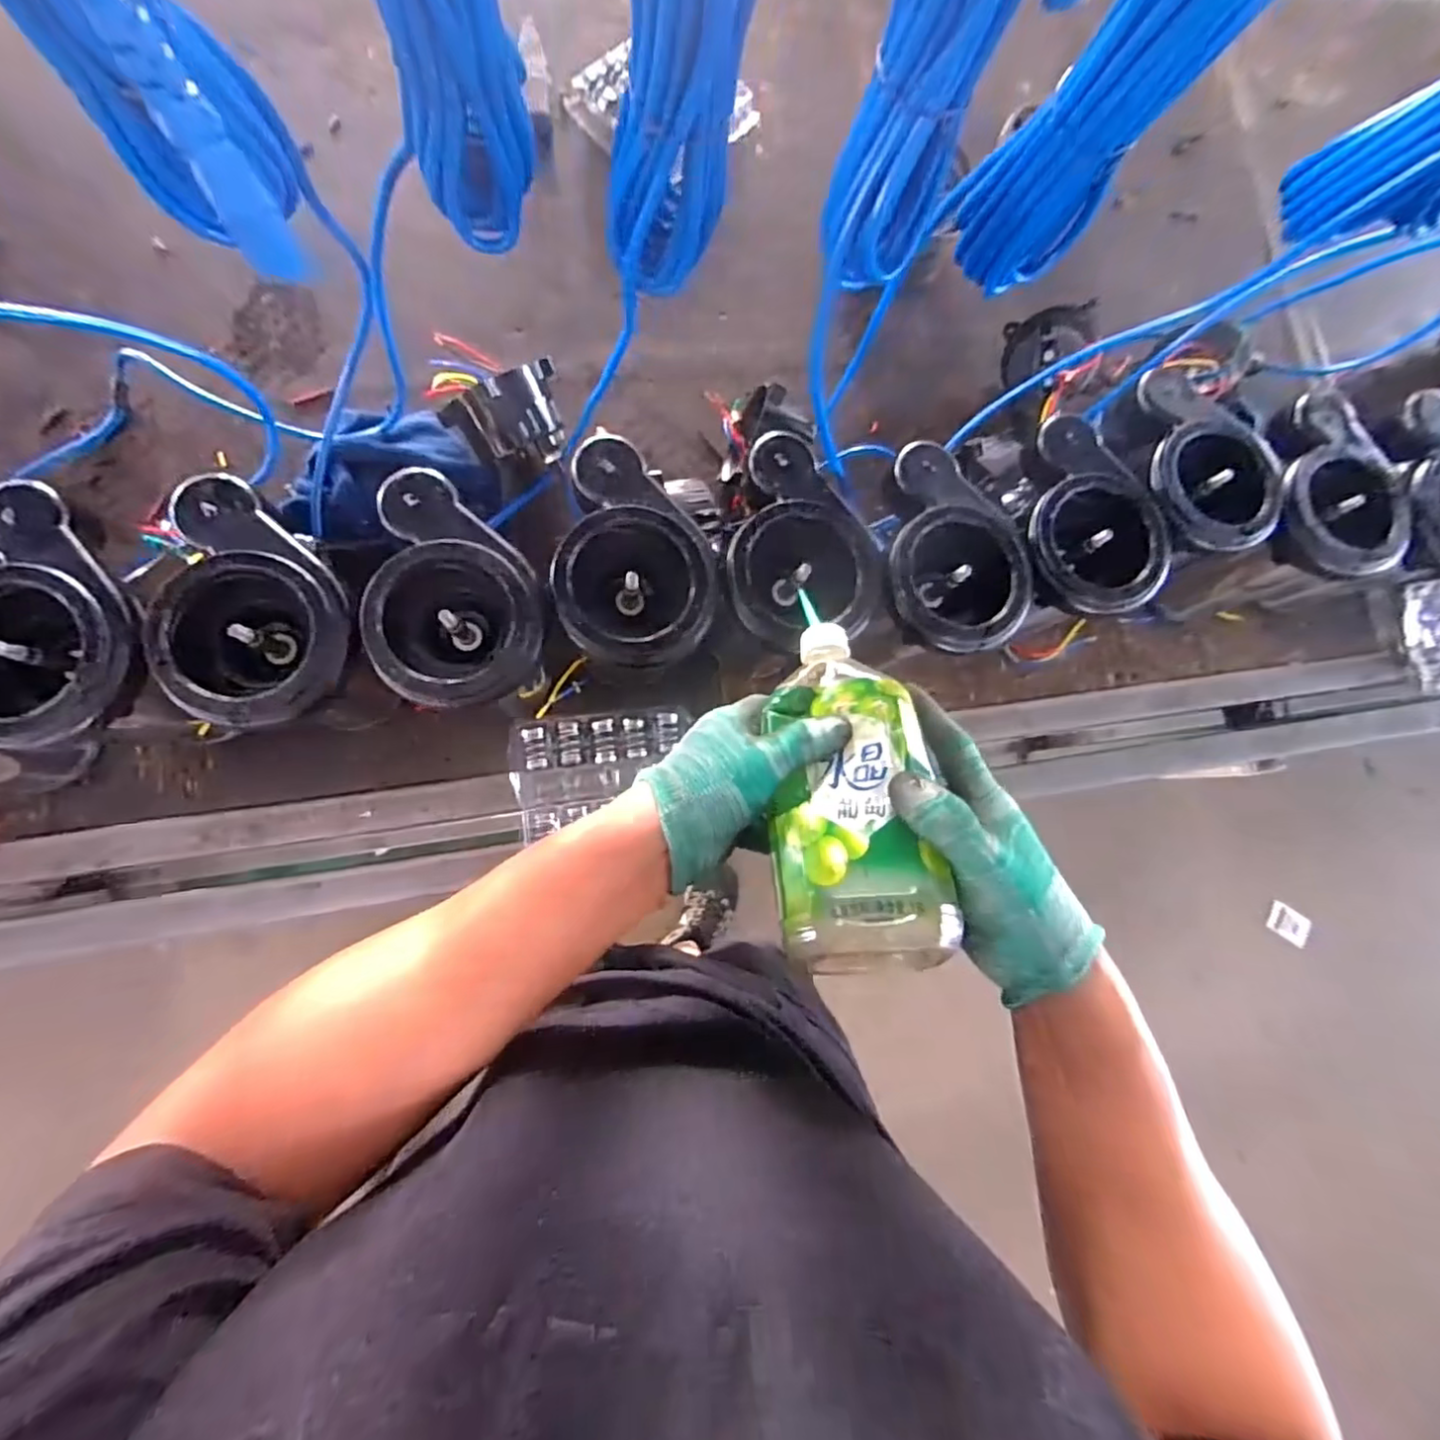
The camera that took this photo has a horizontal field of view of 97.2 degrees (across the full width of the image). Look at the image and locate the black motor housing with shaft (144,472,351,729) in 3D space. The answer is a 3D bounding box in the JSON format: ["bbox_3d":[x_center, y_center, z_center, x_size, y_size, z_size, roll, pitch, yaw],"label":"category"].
[{"bbox_3d":[-0.313,-0.079,0.441,0.114,0.057,0.164,2,86,-5],"label":"black motor housing with shaft"}]

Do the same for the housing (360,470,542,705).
[{"bbox_3d":[-0.189,-0.094,0.462,0.115,0.070,0.166,-7,87,-6],"label":"housing"}]

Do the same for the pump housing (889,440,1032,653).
[{"bbox_3d":[0.188,-0.135,0.514,0.112,0.057,0.158,5,85,-5],"label":"pump housing"}]

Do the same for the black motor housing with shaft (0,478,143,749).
[{"bbox_3d":[-0.454,-0.063,0.422,0.121,0.058,0.164,-32,89,-7],"label":"black motor housing with shaft"}]

